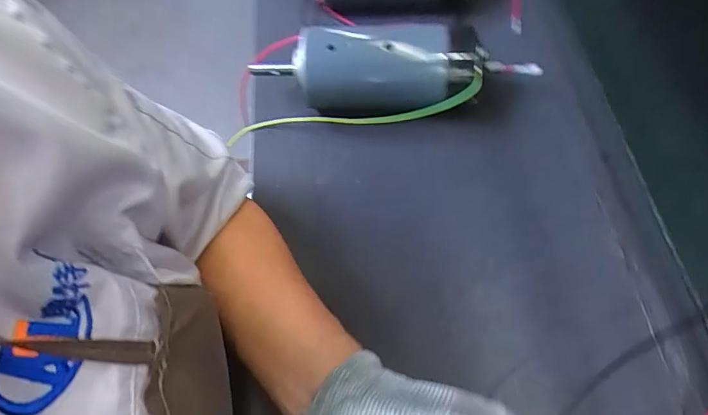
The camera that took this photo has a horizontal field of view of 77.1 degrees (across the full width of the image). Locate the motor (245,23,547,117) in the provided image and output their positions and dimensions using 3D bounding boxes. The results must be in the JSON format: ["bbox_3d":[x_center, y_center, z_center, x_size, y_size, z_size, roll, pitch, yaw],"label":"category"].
[{"bbox_3d":[0.032,-0.126,0.395,0.256,0.076,0.059,8,63,7],"label":"motor"}]

